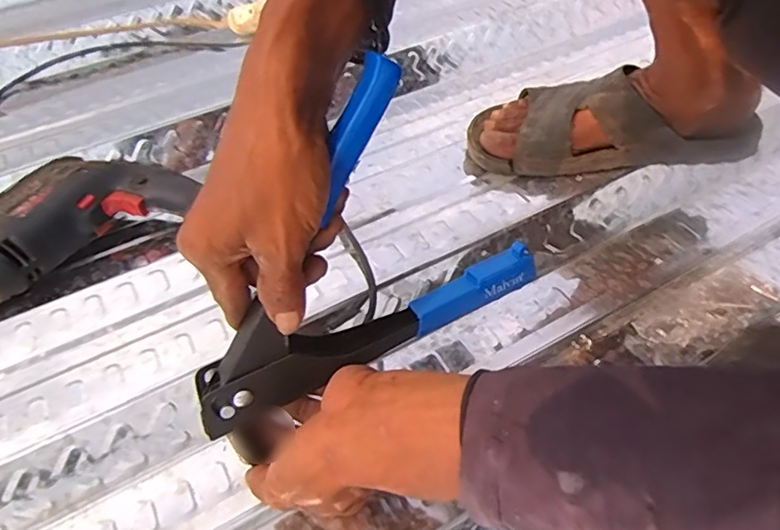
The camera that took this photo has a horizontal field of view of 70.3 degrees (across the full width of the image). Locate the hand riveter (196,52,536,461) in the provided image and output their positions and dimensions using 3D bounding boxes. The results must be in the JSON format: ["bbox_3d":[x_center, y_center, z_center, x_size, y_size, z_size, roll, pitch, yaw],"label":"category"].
[{"bbox_3d":[-0.018,-0.006,0.324,0.233,0.193,0.054,-26,52,-18],"label":"hand riveter"}]

